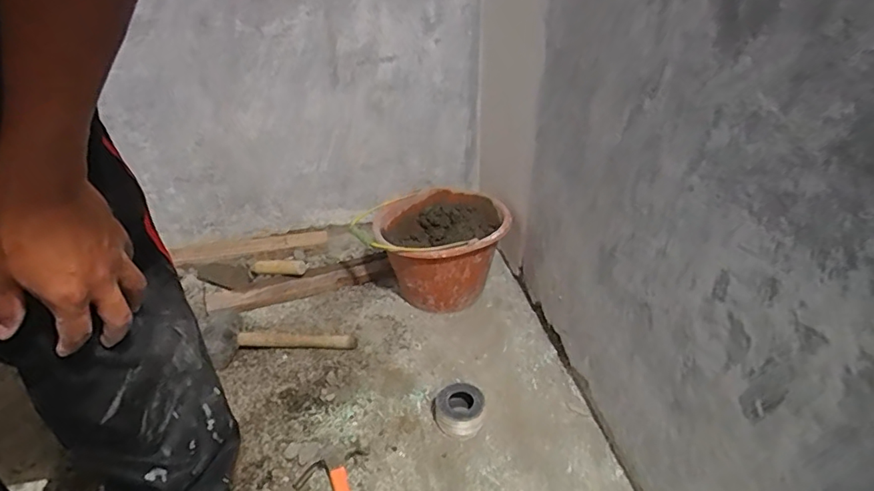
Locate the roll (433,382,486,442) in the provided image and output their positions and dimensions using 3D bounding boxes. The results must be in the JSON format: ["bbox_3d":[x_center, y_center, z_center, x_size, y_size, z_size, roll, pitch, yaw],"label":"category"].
[{"bbox_3d":[0.039,0.284,0.872,0.087,0.045,0.088,-1,33,1],"label":"roll"}]

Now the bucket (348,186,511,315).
[{"bbox_3d":[0.005,0.019,1.132,0.274,0.194,0.268,-1,33,1],"label":"bucket"}]

